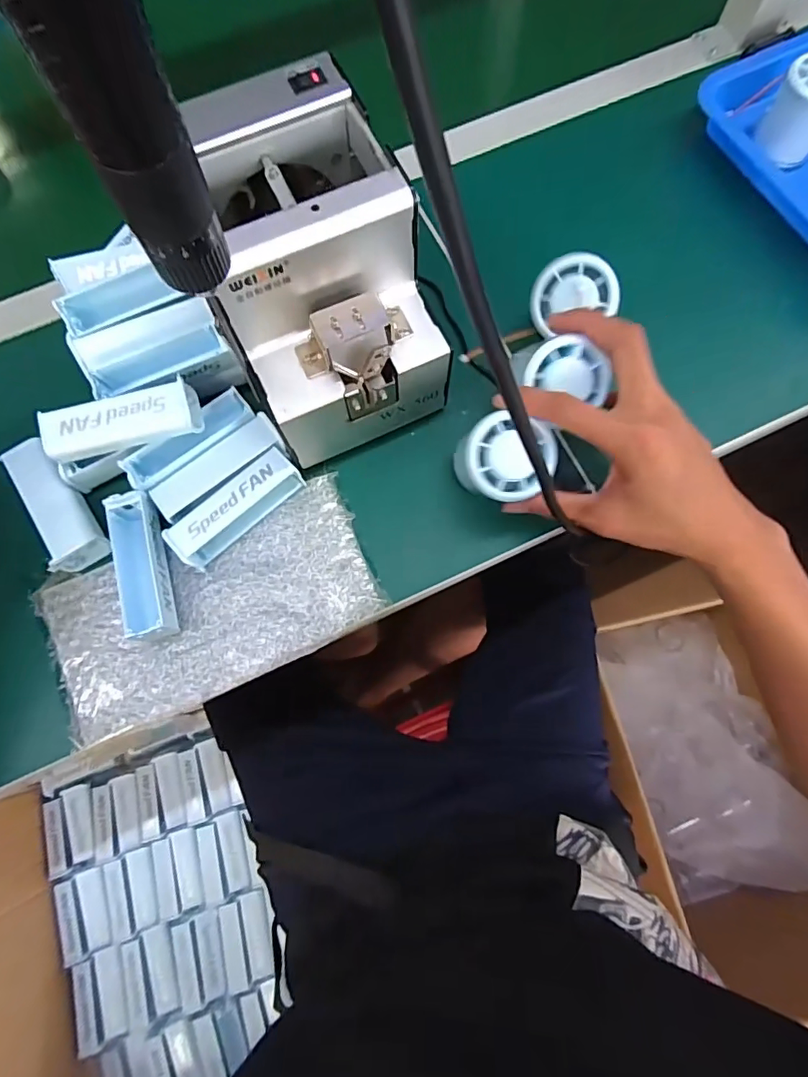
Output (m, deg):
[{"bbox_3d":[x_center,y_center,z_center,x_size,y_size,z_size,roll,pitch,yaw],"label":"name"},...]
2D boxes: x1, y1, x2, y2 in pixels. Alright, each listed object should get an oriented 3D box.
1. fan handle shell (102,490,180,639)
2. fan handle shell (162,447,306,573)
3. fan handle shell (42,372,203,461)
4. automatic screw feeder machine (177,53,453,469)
[{"bbox_3d":[-0.185,0.020,0.350,0.027,0.032,0.098,-14,75,-2],"label":"fan handle shell"},{"bbox_3d":[-0.123,-0.023,0.365,0.101,0.026,0.029,-43,78,-10],"label":"fan handle shell"},{"bbox_3d":[-0.198,-0.081,0.353,0.100,0.030,0.035,-14,75,-2],"label":"fan handle shell"},{"bbox_3d":[-0.058,-0.167,0.339,0.122,0.149,0.168,-23,76,-5],"label":"automatic screw feeder machine"}]

